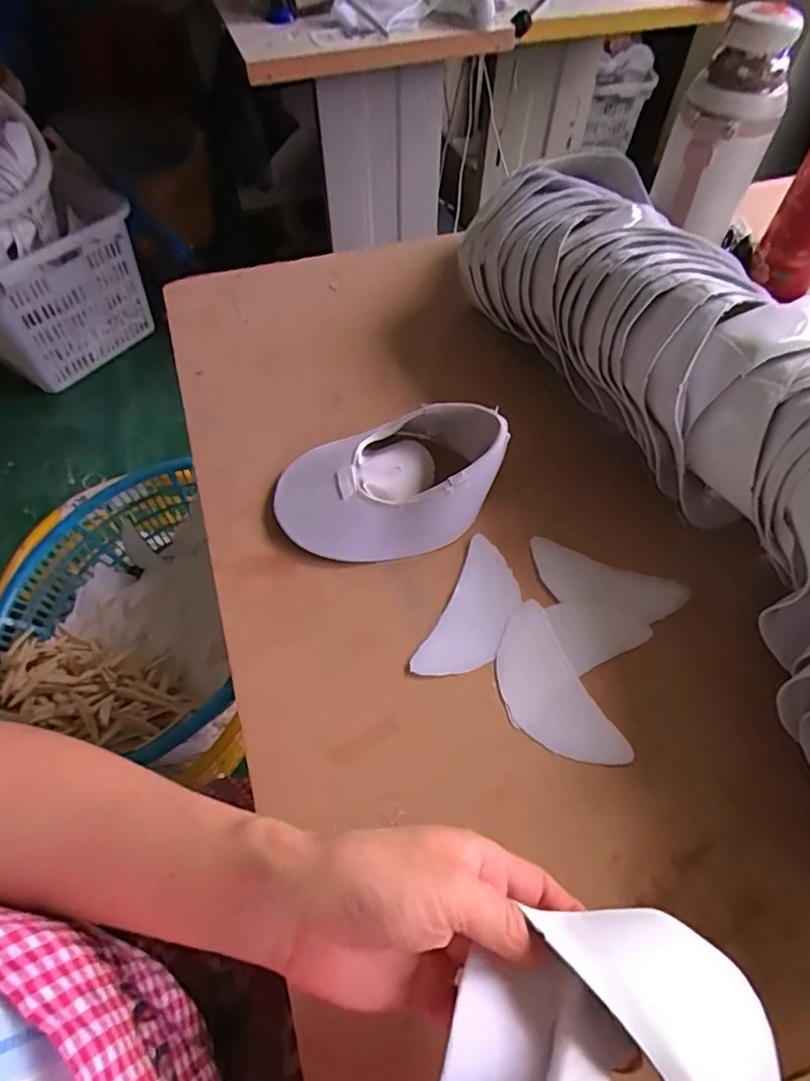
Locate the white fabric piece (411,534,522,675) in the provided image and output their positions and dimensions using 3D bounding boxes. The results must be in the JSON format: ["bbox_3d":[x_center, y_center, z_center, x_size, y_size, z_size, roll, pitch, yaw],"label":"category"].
[{"bbox_3d":[0.048,0.046,0.381,0.045,0.004,0.106,22,59,13],"label":"white fabric piece"}]

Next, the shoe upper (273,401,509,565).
[{"bbox_3d":[-0.010,-0.047,0.409,0.162,0.056,0.102,-10,57,-7],"label":"shoe upper"}]

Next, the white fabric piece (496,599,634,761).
[{"bbox_3d":[0.087,0.091,0.354,0.052,0.004,0.107,-20,59,-14],"label":"white fabric piece"}]

